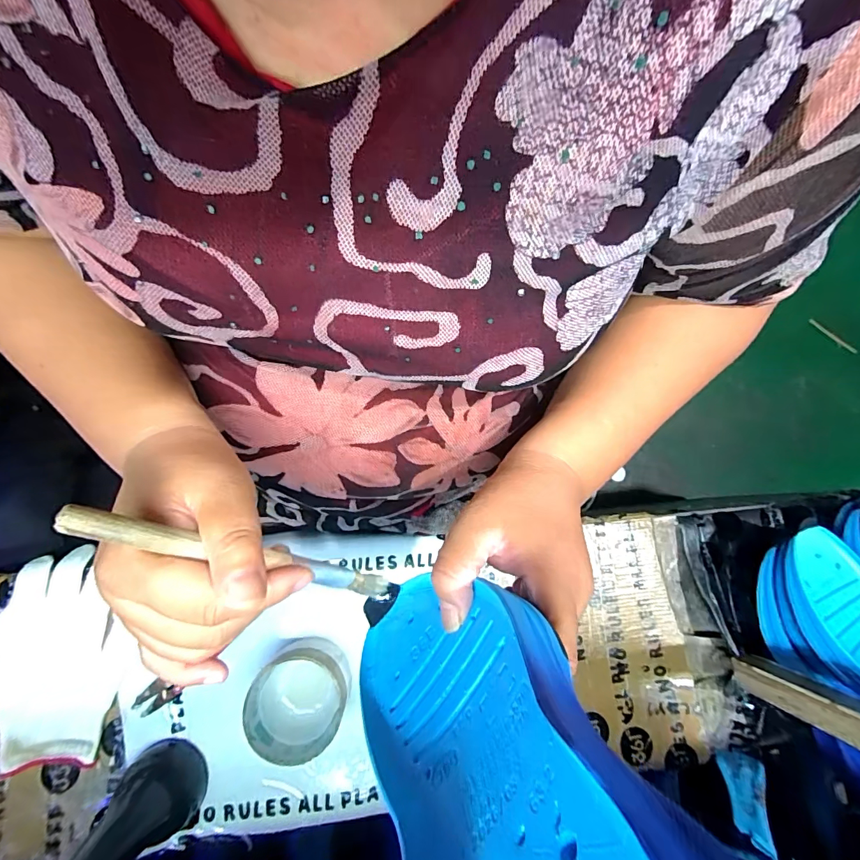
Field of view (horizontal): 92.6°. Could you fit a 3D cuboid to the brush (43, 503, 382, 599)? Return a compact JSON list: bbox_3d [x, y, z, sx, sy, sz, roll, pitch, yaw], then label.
[{"bbox_3d":[-0.079,0.063,0.195,0.157,0.007,0.012,31,76,-40],"label":"brush"}]

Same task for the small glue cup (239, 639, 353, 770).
[{"bbox_3d":[-0.114,0.237,0.365,0.078,0.055,0.084,0,79,-1],"label":"small glue cup"}]

